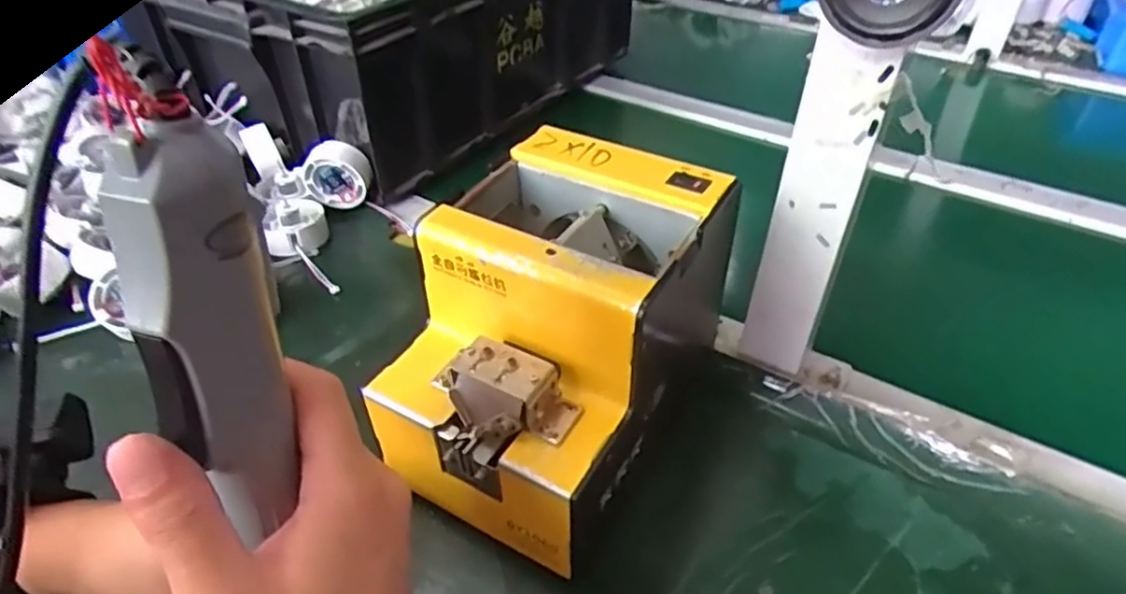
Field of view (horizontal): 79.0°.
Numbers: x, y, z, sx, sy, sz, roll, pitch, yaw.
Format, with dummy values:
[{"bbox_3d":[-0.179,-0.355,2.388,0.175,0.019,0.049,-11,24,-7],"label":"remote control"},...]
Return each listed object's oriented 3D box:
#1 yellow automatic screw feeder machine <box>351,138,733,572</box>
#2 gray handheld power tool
[{"bbox_3d":[-0.002,0.025,0.368,0.134,0.146,0.175,20,45,21],"label":"yellow automatic screw feeder machine"},{"bbox_3d":[-0.103,0.016,0.204,0.030,0.129,0.026,4,26,10],"label":"gray handheld power tool"}]

